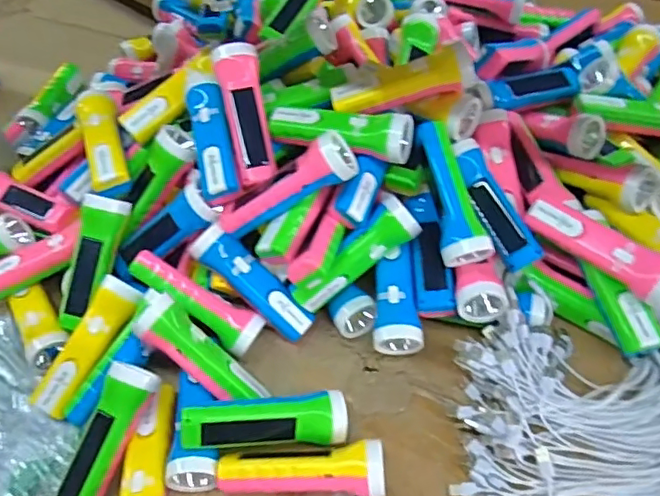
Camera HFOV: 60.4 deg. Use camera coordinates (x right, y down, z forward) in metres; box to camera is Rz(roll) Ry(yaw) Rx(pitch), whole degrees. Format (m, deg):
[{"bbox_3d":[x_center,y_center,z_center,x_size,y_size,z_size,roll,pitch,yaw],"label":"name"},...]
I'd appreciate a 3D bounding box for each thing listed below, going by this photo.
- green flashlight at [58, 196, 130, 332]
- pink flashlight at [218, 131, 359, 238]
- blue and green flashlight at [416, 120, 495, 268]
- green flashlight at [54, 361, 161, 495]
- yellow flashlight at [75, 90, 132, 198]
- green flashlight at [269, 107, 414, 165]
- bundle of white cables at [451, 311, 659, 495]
[{"bbox_3d":[-0.281,0.017,0.661,0.047,0.041,0.160,17,87,16],"label":"green flashlight"},{"bbox_3d":[-0.051,-0.064,0.614,0.162,0.052,0.051,-30,50,21],"label":"pink flashlight"},{"bbox_3d":[0.131,-0.063,0.619,0.051,0.043,0.162,-12,76,-5],"label":"blue and green flashlight"},{"bbox_3d":[-0.229,0.196,0.566,0.049,0.043,0.161,18,74,16],"label":"green flashlight"},{"bbox_3d":[-0.283,-0.130,0.715,0.049,0.045,0.184,-18,53,-10],"label":"yellow flashlight"},{"bbox_3d":[0.010,-0.137,0.633,0.158,0.040,0.054,13,54,13],"label":"green flashlight"},{"bbox_3d":[0.282,0.165,0.560,0.306,0.048,0.191,0,52,4],"label":"bundle of white cables"}]

